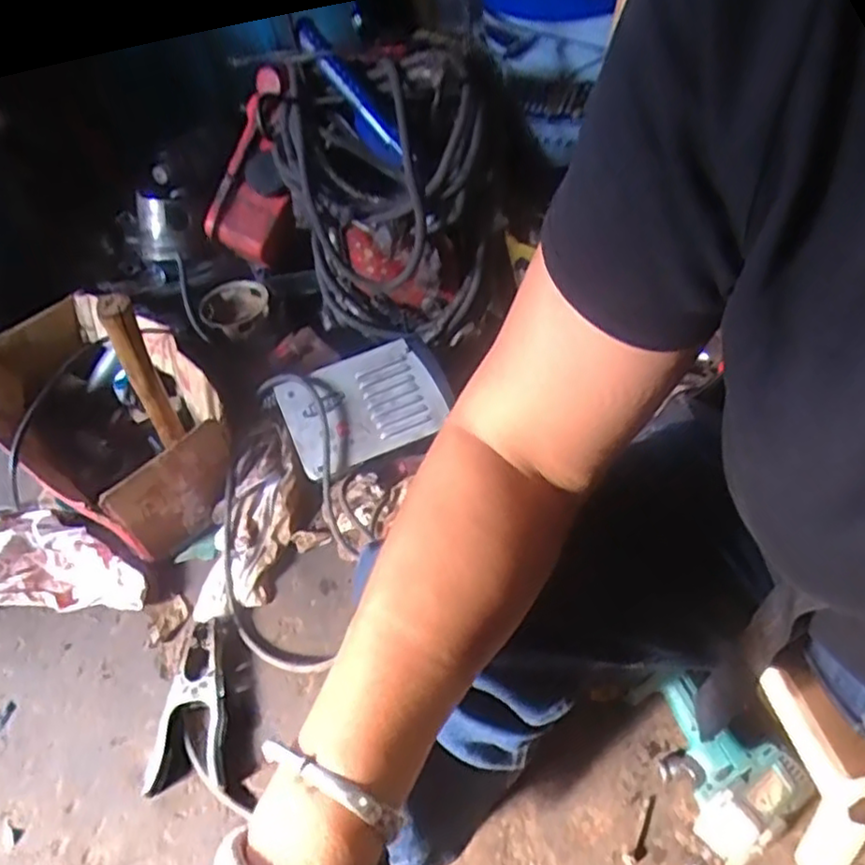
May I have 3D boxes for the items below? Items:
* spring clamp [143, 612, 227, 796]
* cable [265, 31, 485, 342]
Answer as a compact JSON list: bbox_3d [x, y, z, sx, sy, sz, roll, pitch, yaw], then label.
[{"bbox_3d":[-0.289,0.317,0.814,0.087,0.026,0.193,-8,52,-1],"label":"spring clamp"},{"bbox_3d":[-0.062,-0.320,0.973,0.280,0.393,0.169,-12,49,-1],"label":"cable"}]

